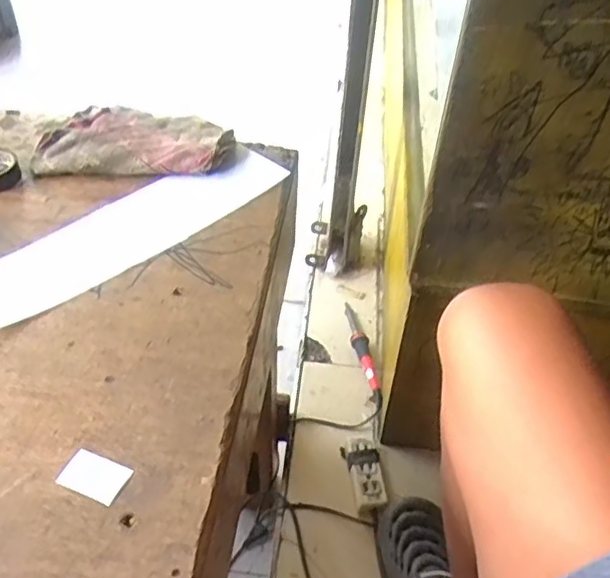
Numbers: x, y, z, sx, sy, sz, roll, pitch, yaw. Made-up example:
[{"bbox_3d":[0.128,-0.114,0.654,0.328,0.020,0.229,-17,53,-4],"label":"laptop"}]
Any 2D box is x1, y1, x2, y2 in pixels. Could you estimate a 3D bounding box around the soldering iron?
[{"bbox_3d":[0.096,0.098,1.015,0.023,0.030,0.239,-4,44,-9],"label":"soldering iron"}]

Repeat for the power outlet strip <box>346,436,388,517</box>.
[{"bbox_3d":[0.087,0.265,0.855,0.044,0.022,0.113,0,44,-4],"label":"power outlet strip"}]

